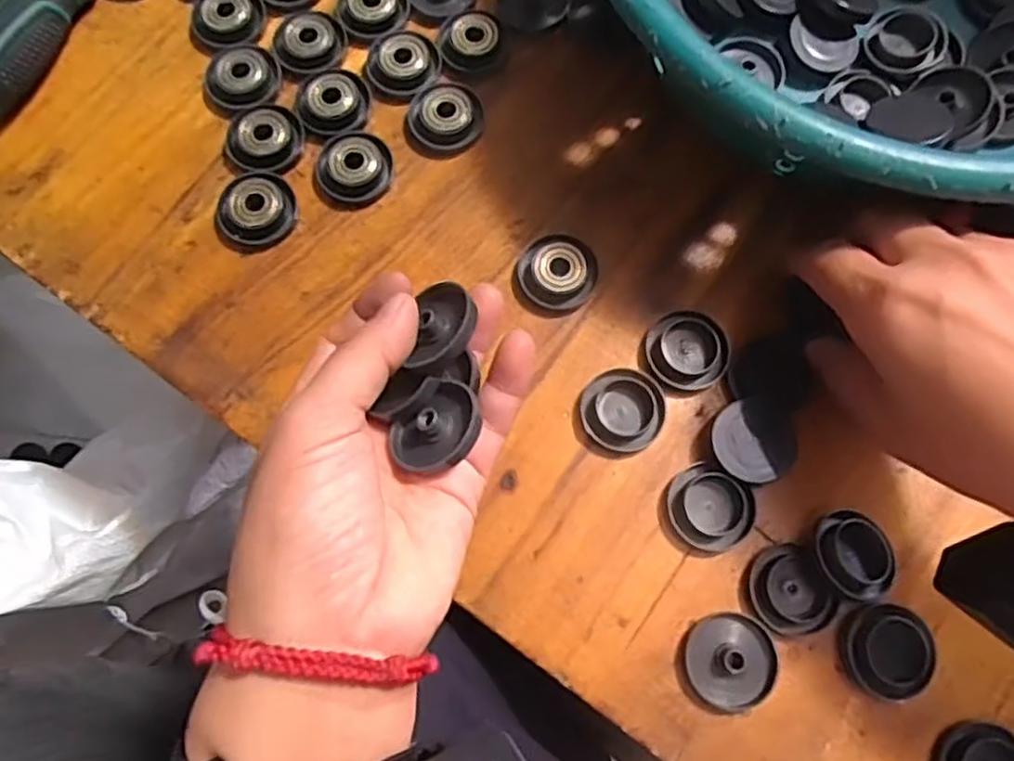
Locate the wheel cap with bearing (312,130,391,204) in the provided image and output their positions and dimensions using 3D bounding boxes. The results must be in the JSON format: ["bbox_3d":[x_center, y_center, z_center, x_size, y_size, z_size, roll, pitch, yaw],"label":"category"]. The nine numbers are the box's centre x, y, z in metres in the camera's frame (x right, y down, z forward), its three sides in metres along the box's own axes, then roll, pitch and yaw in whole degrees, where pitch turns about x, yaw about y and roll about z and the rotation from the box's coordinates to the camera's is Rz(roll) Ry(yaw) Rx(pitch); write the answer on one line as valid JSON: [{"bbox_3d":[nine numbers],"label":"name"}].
[{"bbox_3d":[-0.066,-0.092,0.309,0.030,0.010,0.031,0,74,-2],"label":"wheel cap with bearing"}]

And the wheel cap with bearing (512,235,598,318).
[{"bbox_3d":[0.020,-0.045,0.298,0.031,0.010,0.036,35,76,8],"label":"wheel cap with bearing"}]

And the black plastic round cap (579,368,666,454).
[{"bbox_3d":[0.046,0.012,0.284,0.033,0.008,0.032,0,74,-2],"label":"black plastic round cap"}]

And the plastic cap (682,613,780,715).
[{"bbox_3d":[0.081,0.102,0.261,0.032,0.007,0.031,0,74,-2],"label":"plastic cap"}]

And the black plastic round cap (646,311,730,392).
[{"bbox_3d":[0.073,-0.012,0.289,0.033,0.007,0.031,0,74,-2],"label":"black plastic round cap"}]

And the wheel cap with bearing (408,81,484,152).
[{"bbox_3d":[-0.027,-0.116,0.316,0.032,0.010,0.030,0,74,-2],"label":"wheel cap with bearing"}]

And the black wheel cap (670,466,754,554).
[{"bbox_3d":[0.077,0.049,0.273,0.031,0.010,0.029,0,74,-2],"label":"black wheel cap"}]

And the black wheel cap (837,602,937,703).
[{"bbox_3d":[0.139,0.098,0.263,0.031,0.007,0.032,0,74,-2],"label":"black wheel cap"}]

